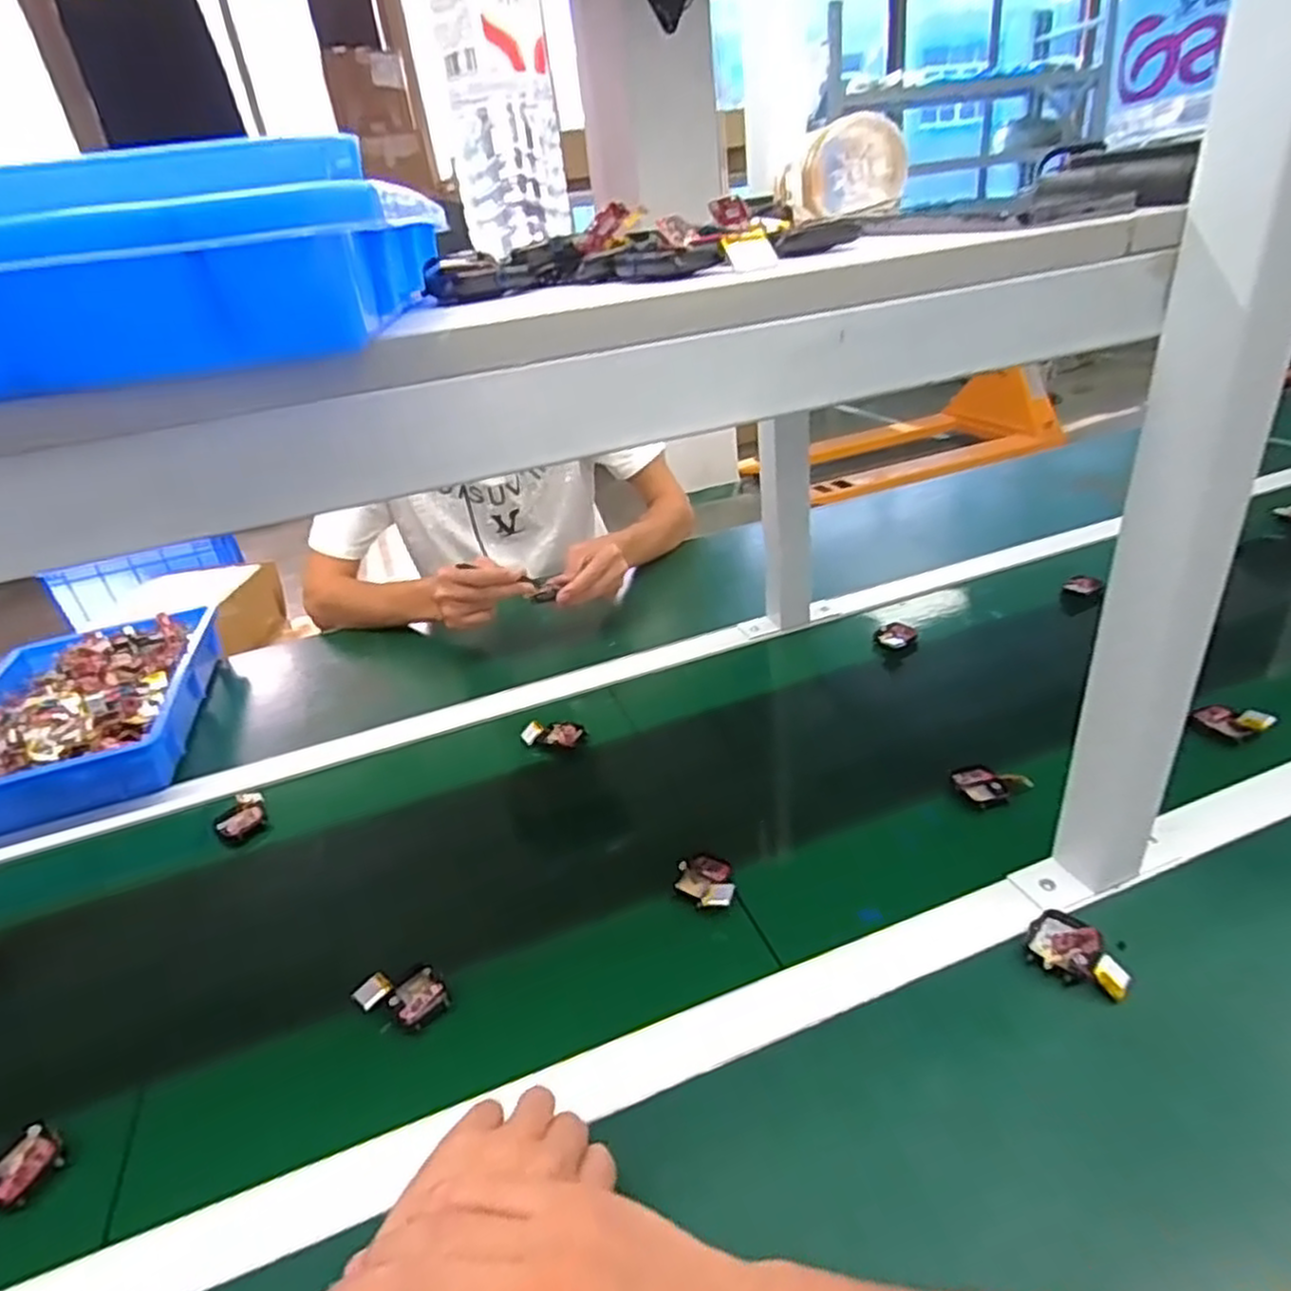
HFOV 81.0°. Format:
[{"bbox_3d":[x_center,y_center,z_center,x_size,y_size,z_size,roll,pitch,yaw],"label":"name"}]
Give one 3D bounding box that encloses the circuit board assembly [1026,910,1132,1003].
[{"bbox_3d":[0.278,0.193,0.483,0.059,0.023,0.044,17,37,35],"label":"circuit board assembly"}]

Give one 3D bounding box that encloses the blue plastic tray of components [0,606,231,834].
[{"bbox_3d":[-0.639,0.071,0.850,0.259,0.056,0.359,-16,31,-16],"label":"blue plastic tray of components"}]

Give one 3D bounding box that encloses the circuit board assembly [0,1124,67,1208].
[{"bbox_3d":[-0.378,0.309,0.446,0.052,0.018,0.050,14,35,31],"label":"circuit board assembly"}]

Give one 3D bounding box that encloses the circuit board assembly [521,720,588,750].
[{"bbox_3d":[-0.091,0.088,0.758,0.065,0.010,0.034,8,33,23],"label":"circuit board assembly"}]

